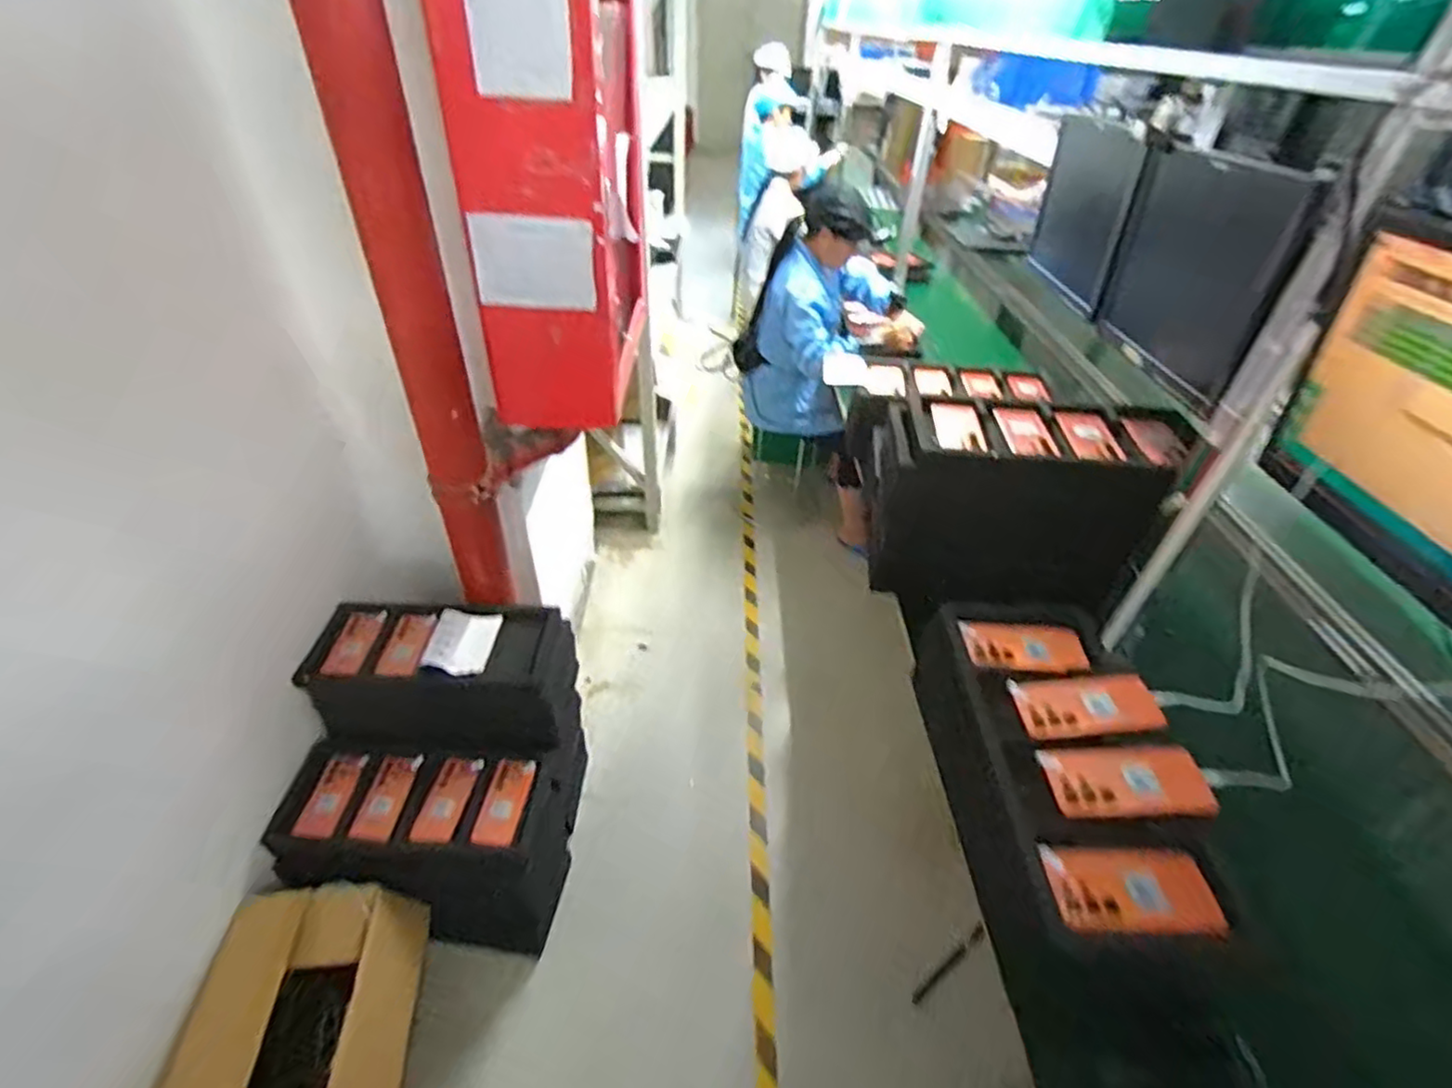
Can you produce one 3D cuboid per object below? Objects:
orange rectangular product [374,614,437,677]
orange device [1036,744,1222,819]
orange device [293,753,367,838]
[{"bbox_3d":[-0.685,0.218,1.407,0.093,0.046,0.158,3,39,0],"label":"orange rectangular product"},{"bbox_3d":[0.483,0.290,0.788,0.181,0.049,0.097,6,39,3],"label":"orange device"},{"bbox_3d":[-0.774,0.491,1.280,0.070,0.045,0.170,7,40,5],"label":"orange device"}]

